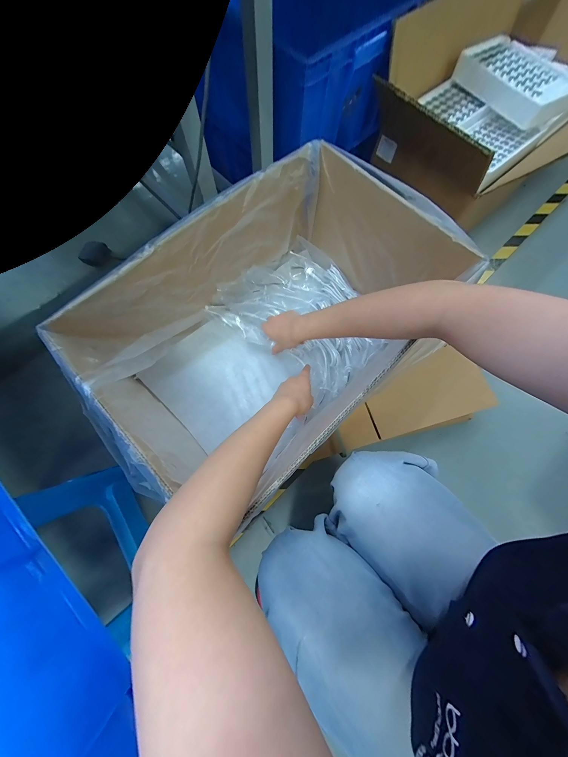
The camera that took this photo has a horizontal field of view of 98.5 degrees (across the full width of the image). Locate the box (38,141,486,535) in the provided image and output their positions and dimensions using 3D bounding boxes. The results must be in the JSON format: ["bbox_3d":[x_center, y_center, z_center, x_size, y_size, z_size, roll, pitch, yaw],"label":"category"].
[{"bbox_3d":[-0.009,-0.086,0.450,0.346,0.247,0.523,43,77,10],"label":"box"}]

